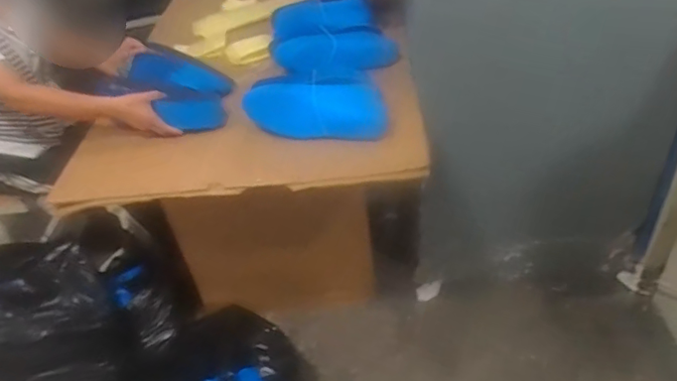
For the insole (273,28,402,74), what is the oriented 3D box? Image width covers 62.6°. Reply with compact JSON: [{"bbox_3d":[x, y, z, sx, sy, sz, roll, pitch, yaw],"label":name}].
[{"bbox_3d":[-0.012,-0.344,1.382,0.311,0.103,0.030,-3,0,8],"label":"insole"}]

